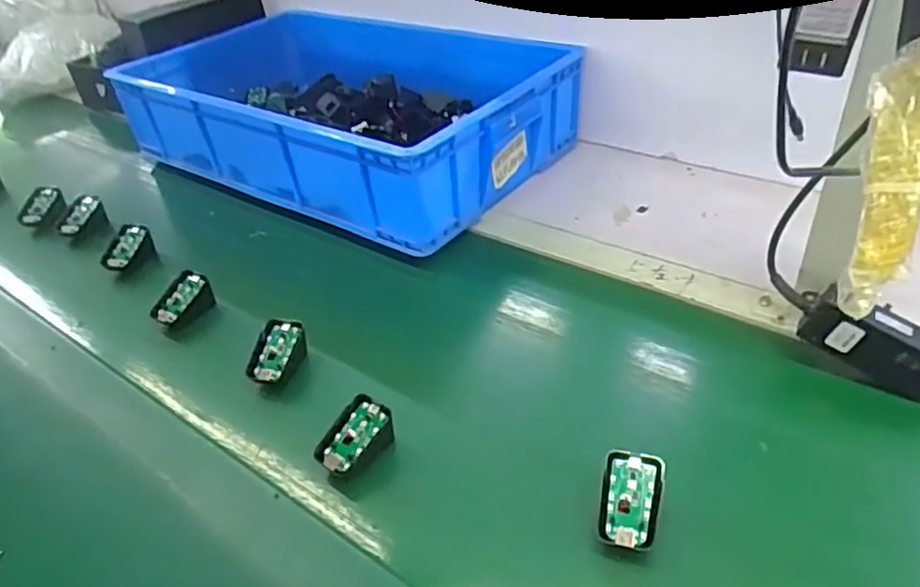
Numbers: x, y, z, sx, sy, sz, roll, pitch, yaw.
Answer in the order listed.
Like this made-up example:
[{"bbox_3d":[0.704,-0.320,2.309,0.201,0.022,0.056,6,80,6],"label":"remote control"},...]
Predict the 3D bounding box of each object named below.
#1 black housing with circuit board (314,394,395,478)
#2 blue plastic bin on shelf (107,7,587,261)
[{"bbox_3d":[-0.092,0.127,0.565,0.045,0.044,0.067,25,48,33],"label":"black housing with circuit board"},{"bbox_3d":[-0.195,-0.301,1.018,0.679,0.136,0.398,22,47,31],"label":"blue plastic bin on shelf"}]

